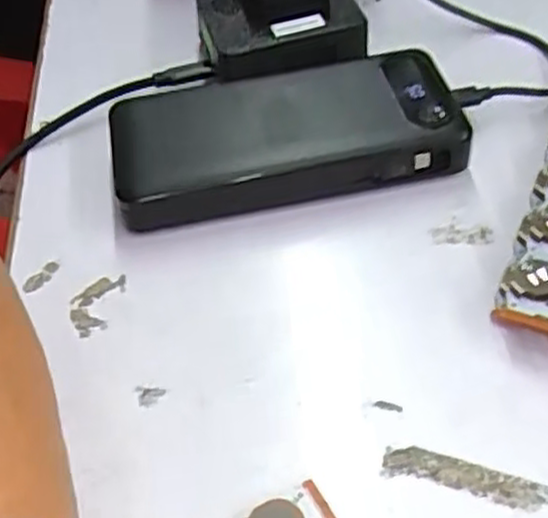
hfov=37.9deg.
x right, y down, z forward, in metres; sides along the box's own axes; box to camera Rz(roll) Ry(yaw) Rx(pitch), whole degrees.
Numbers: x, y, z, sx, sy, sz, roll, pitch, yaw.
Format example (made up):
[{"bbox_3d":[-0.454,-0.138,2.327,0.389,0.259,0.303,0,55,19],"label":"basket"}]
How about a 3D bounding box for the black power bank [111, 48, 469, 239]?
[{"bbox_3d":[0.008,-0.062,0.373,0.163,0.025,0.076,-13,47,-5],"label":"black power bank"}]

